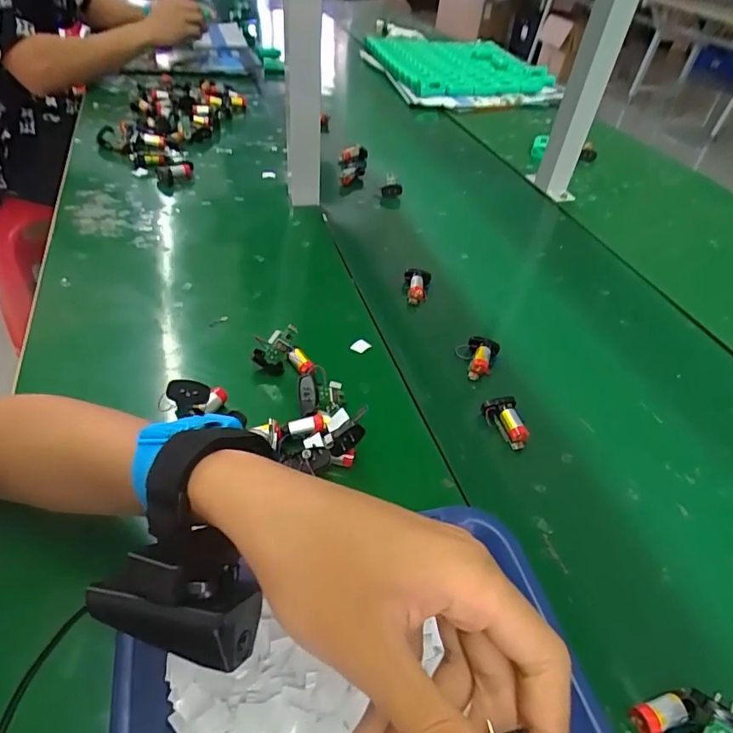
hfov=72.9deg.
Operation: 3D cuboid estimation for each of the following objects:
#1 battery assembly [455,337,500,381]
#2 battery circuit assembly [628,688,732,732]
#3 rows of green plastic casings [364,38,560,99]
[{"bbox_3d":[0.115,-0.011,0.525,0.041,0.021,0.045,20,45,13],"label":"battery assembly"},{"bbox_3d":[0.193,0.218,0.291,0.053,0.030,0.045,-8,46,-16],"label":"battery circuit assembly"},{"bbox_3d":[0.246,-0.852,1.396,0.404,0.062,0.486,-5,45,-13],"label":"rows of green plastic casings"}]

